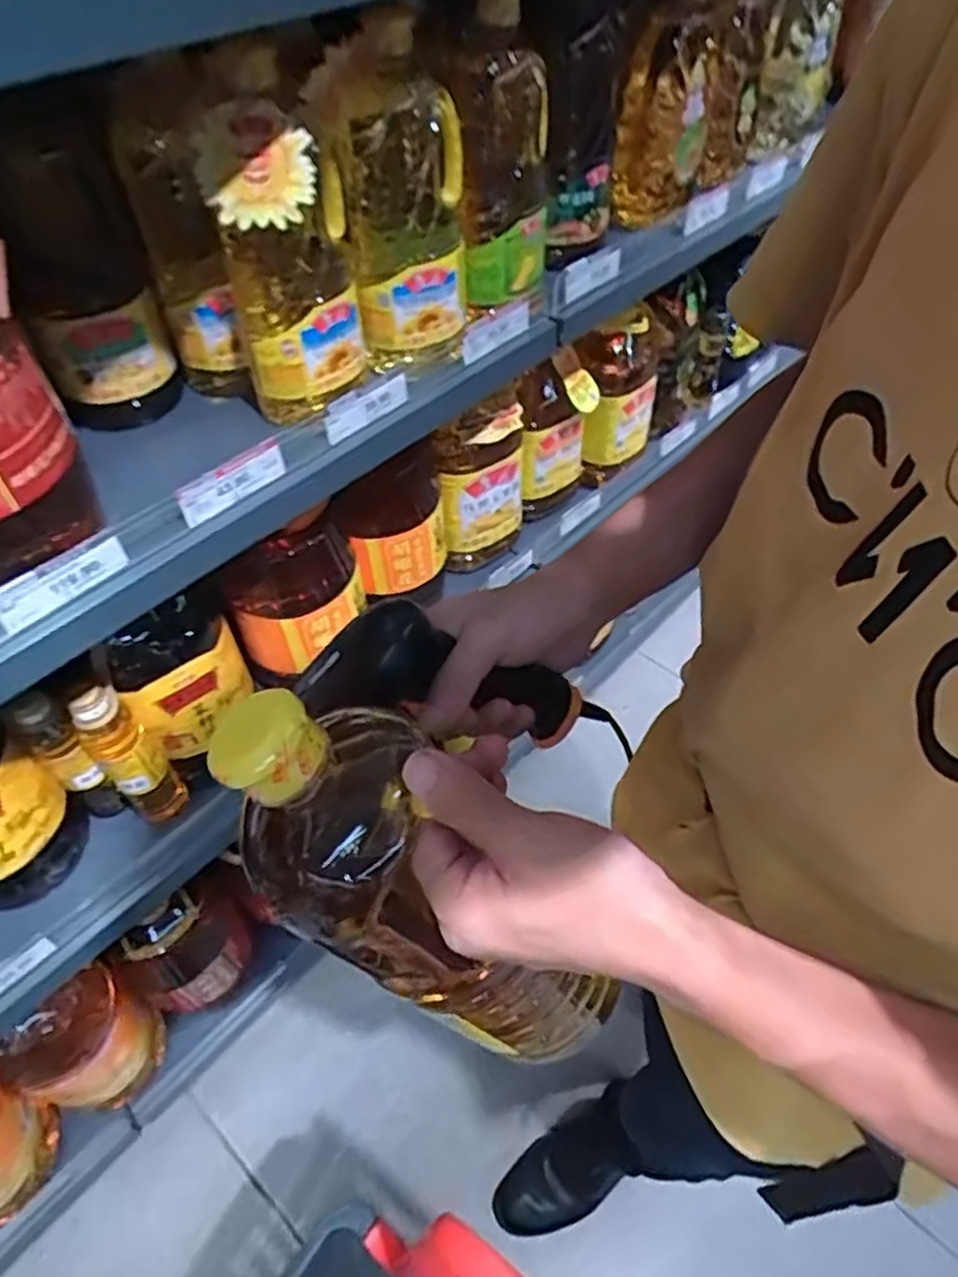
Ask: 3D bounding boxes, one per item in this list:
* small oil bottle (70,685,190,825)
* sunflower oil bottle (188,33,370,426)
[{"bbox_3d":[-0.364,0.127,0.781,0.052,0.230,0.055,0,51,0],"label":"small oil bottle"},{"bbox_3d":[-0.161,-0.327,0.627,0.105,0.267,0.098,-12,52,-9],"label":"sunflower oil bottle"}]

